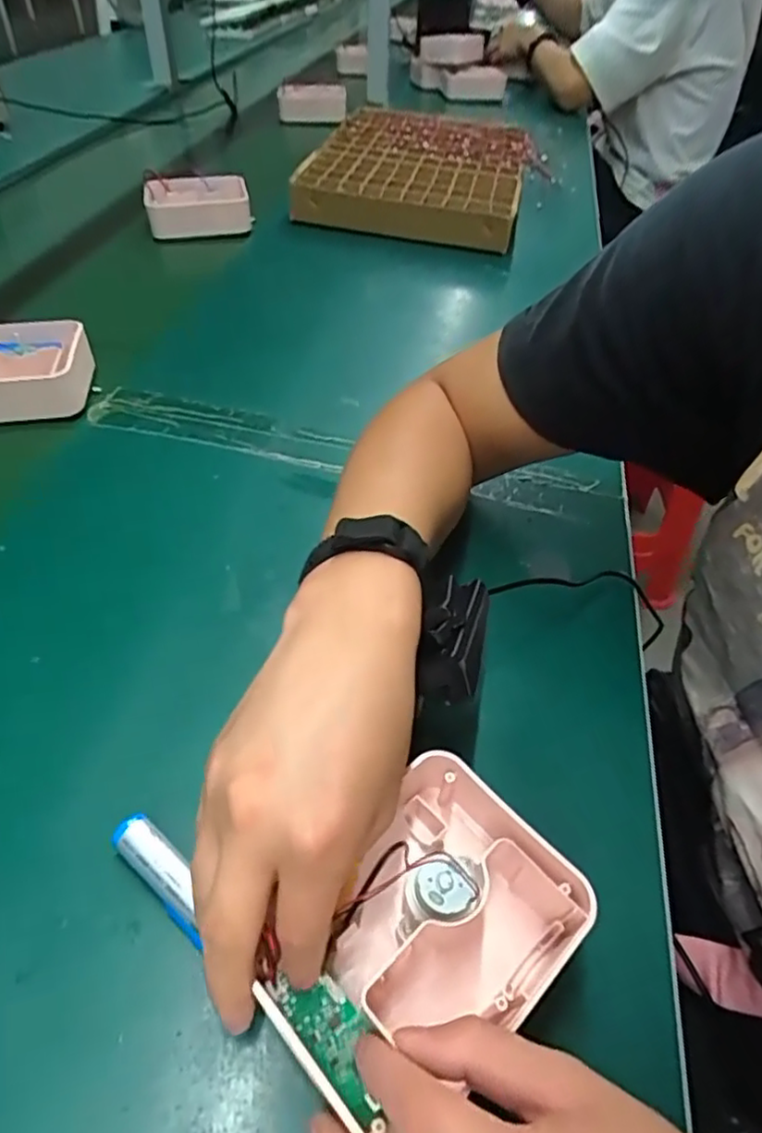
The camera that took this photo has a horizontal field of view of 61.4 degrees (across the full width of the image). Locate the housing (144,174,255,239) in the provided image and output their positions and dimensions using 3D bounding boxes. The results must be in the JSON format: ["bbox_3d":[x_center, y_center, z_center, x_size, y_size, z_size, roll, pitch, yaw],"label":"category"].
[{"bbox_3d":[-0.245,-0.487,0.862,0.133,0.050,0.094,-9,48,-16],"label":"housing"}]

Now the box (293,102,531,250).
[{"bbox_3d":[0.062,-0.602,0.972,0.293,0.051,0.426,11,46,3],"label":"box"}]

